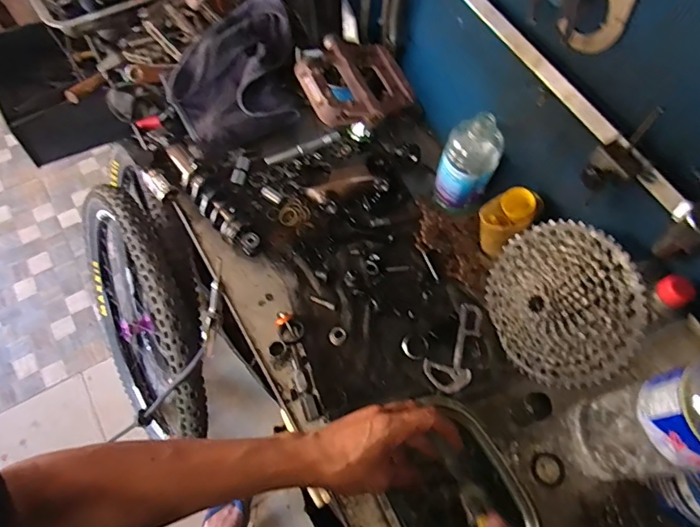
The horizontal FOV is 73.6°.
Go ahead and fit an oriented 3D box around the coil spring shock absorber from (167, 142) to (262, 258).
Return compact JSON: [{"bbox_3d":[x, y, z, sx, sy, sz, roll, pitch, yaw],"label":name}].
[{"bbox_3d":[-0.203,-0.091,0.688,0.047,0.052,0.208,-37,70,-19],"label":"coil spring shock absorber"}]

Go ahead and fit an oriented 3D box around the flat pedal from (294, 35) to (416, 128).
[{"bbox_3d":[0.003,-0.190,0.484,0.109,0.027,0.104,-23,66,-14],"label":"flat pedal"}]

